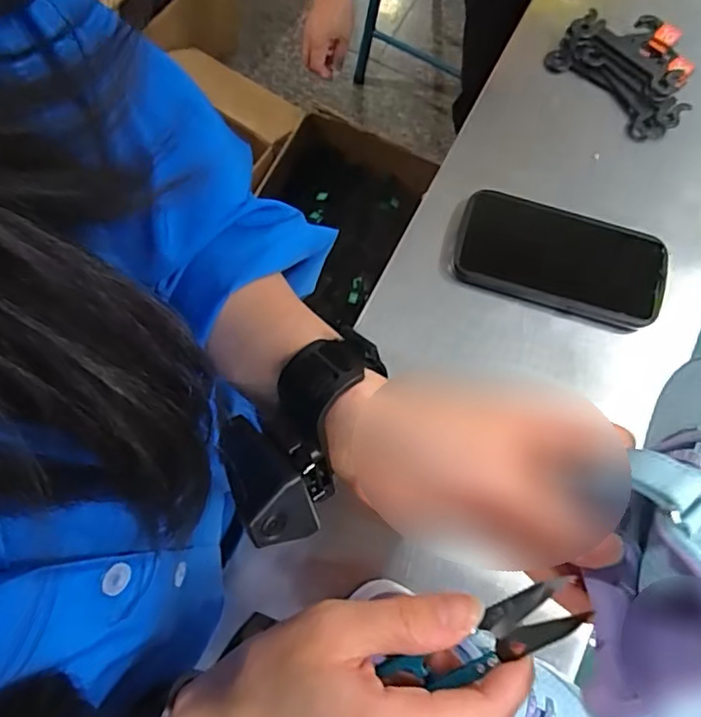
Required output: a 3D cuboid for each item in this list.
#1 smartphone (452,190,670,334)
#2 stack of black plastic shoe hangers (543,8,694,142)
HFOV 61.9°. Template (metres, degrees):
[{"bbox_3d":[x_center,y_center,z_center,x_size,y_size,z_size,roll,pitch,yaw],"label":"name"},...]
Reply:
[{"bbox_3d":[0.167,-0.079,0.465,0.161,0.014,0.084,17,76,1],"label":"smartphone"},{"bbox_3d":[0.248,-0.256,0.514,0.102,0.017,0.120,-35,81,-11],"label":"stack of black plastic shoe hangers"}]

